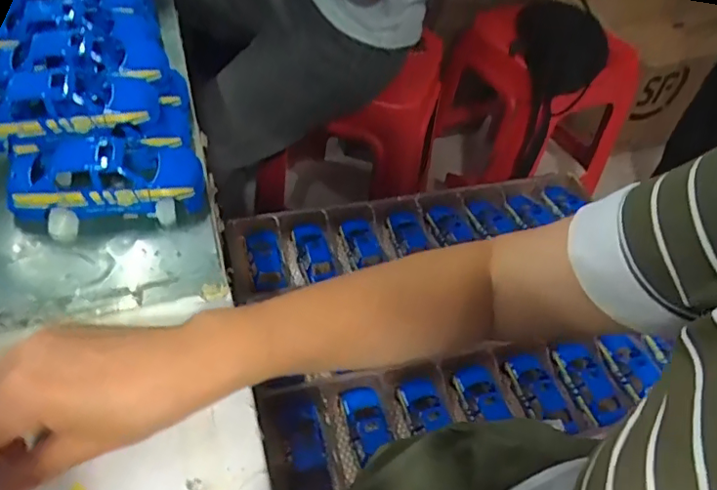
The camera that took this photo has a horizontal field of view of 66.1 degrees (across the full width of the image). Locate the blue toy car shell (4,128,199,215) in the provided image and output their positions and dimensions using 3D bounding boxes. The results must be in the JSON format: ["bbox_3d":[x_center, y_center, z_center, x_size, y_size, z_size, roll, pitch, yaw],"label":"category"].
[{"bbox_3d":[-0.185,-0.054,0.411,0.133,0.034,0.076,-3,50,-11],"label":"blue toy car shell"}]

